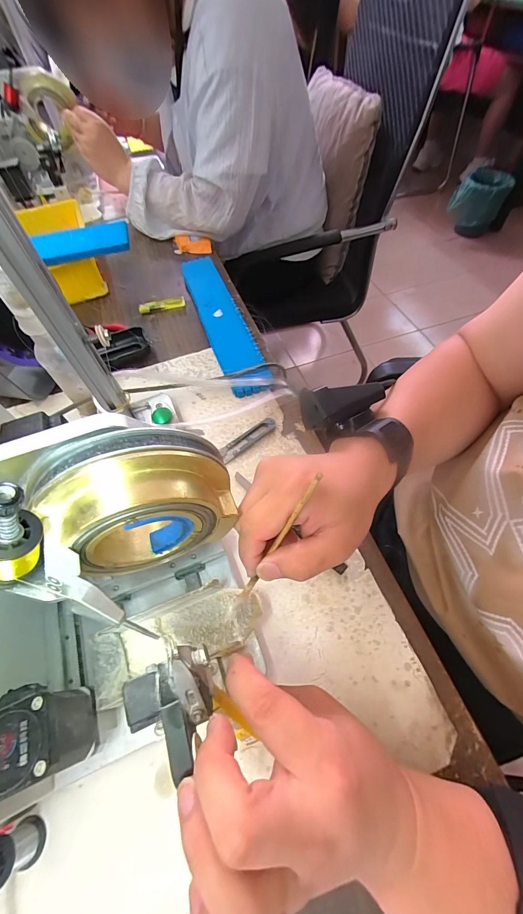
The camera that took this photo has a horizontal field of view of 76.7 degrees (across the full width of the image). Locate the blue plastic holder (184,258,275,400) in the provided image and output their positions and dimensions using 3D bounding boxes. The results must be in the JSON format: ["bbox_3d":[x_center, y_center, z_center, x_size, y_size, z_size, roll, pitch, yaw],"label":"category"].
[{"bbox_3d":[-0.064,-0.224,0.533,0.062,0.025,0.330,-18,60,-9],"label":"blue plastic holder"}]

